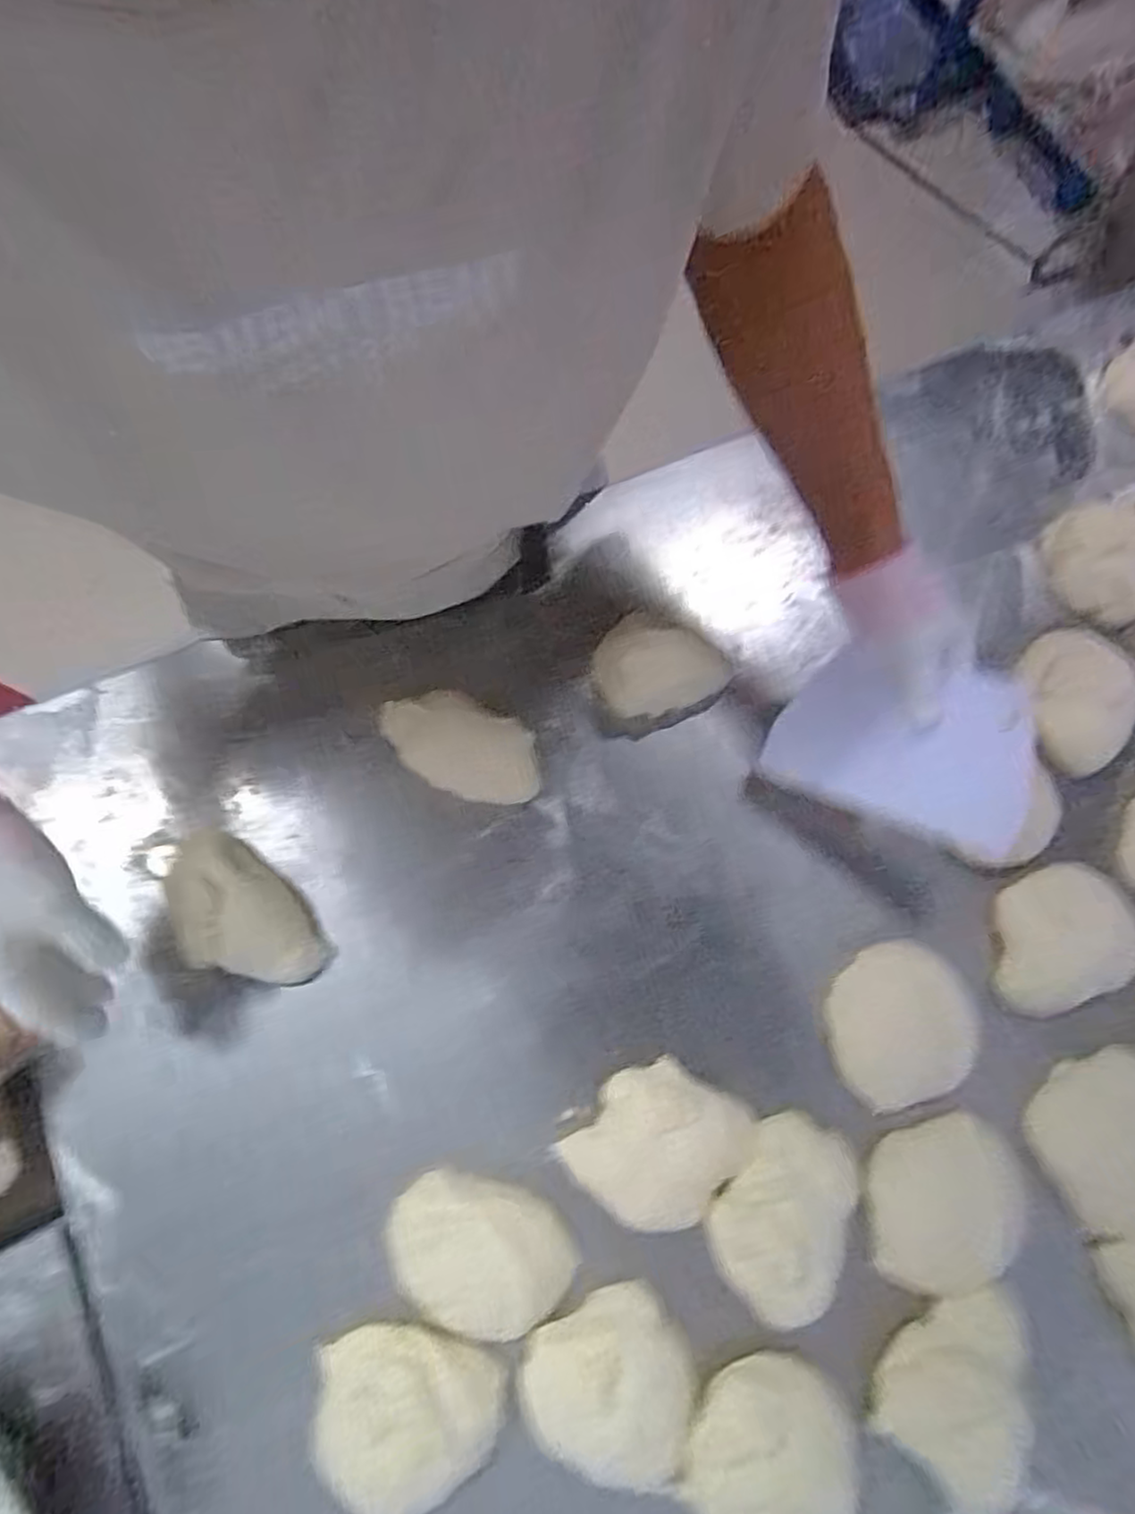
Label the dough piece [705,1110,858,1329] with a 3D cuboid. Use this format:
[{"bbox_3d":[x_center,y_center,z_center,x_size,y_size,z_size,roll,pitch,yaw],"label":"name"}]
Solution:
[{"bbox_3d":[0.161,0.333,0.507,0.088,0.025,0.125,34,76,7],"label":"dough piece"}]

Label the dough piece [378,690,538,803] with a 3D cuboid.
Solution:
[{"bbox_3d":[-0.093,-0.008,0.596,0.143,0.048,0.071,22,75,4],"label":"dough piece"}]

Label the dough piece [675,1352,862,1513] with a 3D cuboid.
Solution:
[{"bbox_3d":[0.135,0.471,0.463,0.117,0.042,0.103,-31,78,-10],"label":"dough piece"}]

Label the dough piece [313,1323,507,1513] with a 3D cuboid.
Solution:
[{"bbox_3d":[-0.112,0.442,0.461,0.127,0.038,0.096,18,74,4],"label":"dough piece"}]

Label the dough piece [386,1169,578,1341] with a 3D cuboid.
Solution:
[{"bbox_3d":[-0.062,0.350,0.489,0.136,0.037,0.090,11,75,1],"label":"dough piece"}]

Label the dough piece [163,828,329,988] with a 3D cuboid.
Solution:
[{"bbox_3d":[-0.261,0.126,0.548,0.149,0.057,0.081,43,77,9],"label":"dough piece"}]

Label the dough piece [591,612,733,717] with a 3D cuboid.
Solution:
[{"bbox_3d":[0.082,-0.086,0.633,0.114,0.023,0.095,-17,76,-7],"label":"dough piece"}]

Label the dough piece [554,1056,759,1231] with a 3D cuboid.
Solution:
[{"bbox_3d":[0.071,0.293,0.525,0.114,0.023,0.116,38,77,8],"label":"dough piece"}]

